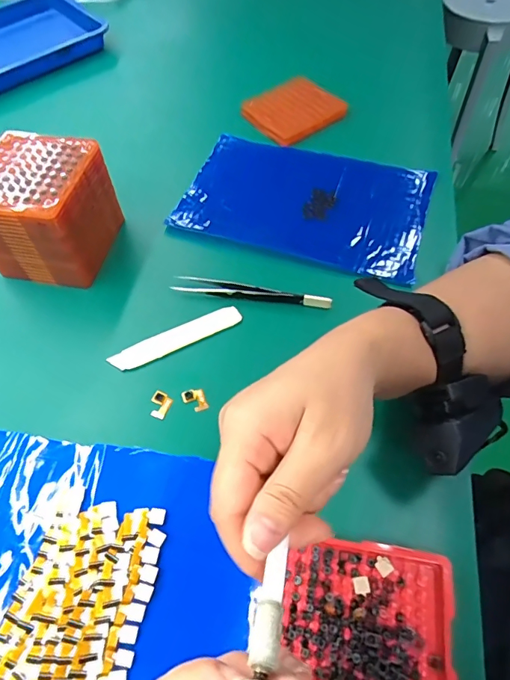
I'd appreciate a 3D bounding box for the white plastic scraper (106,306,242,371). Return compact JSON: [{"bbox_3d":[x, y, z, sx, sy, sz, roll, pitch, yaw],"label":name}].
[{"bbox_3d":[-0.059,-0.002,0.335,0.102,0.004,0.020,-25,60,-13],"label":"white plastic scraper"}]

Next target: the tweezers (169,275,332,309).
[{"bbox_3d":[-0.003,-0.037,0.351,0.126,0.012,0.013,10,59,9],"label":"tweezers"}]

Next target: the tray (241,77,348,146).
[{"bbox_3d":[0.044,-0.261,0.486,0.091,0.012,0.086,-34,62,-18],"label":"tray"}]

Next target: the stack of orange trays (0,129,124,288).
[{"bbox_3d":[-0.171,-0.105,0.362,0.083,0.082,0.094,8,58,7],"label":"stack of orange trays"}]

